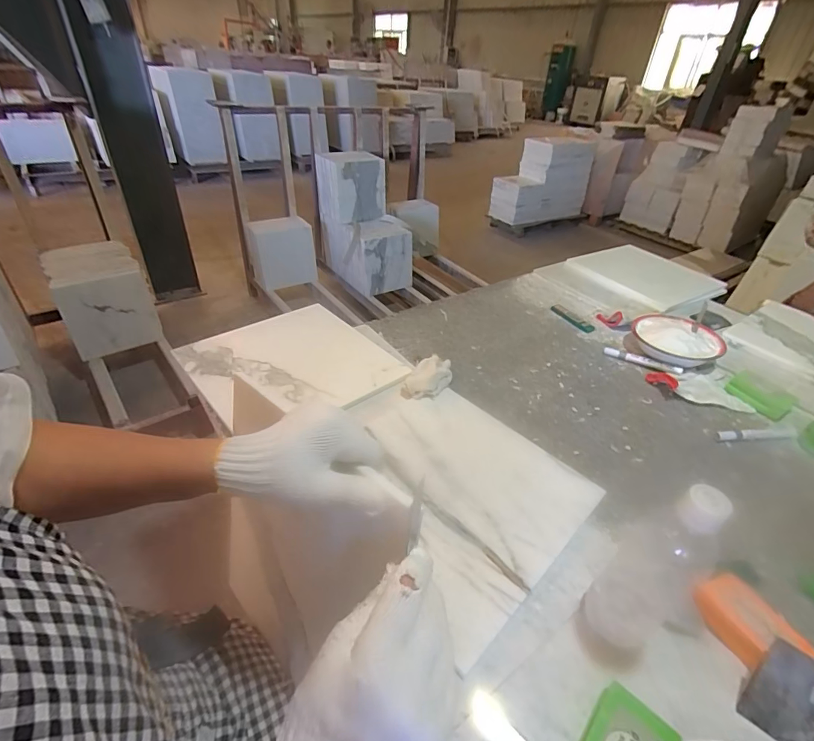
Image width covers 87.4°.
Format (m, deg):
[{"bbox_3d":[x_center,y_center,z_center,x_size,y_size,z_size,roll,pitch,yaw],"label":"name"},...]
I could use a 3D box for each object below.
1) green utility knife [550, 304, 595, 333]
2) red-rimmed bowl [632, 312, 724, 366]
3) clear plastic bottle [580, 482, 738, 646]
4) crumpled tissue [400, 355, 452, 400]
[{"bbox_3d":[0.379,-0.120,0.974,0.031,0.008,0.117,-15,43,-26],"label":"green utility knife"},{"bbox_3d":[0.547,-0.058,0.871,0.163,0.056,0.144,25,41,22],"label":"red-rimmed bowl"},{"bbox_3d":[0.232,0.180,0.389,0.076,0.203,0.064,-18,44,-28],"label":"clear plastic bottle"},{"bbox_3d":[0.039,0.010,0.719,0.062,0.034,0.106,21,40,18],"label":"crumpled tissue"}]

